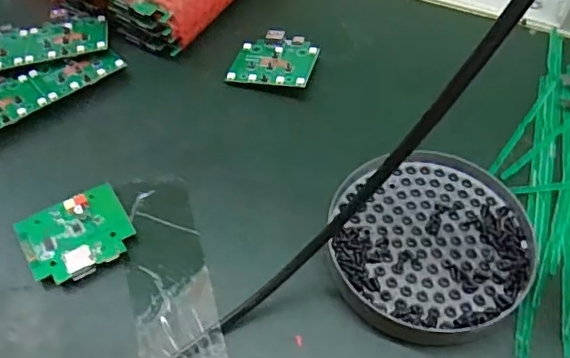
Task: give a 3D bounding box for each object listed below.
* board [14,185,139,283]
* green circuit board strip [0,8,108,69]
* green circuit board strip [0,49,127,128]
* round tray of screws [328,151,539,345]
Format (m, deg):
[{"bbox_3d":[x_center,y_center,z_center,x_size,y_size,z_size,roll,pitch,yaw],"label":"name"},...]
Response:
[{"bbox_3d":[-0.122,0.033,0.340,0.059,0.013,0.052,-27,59,-18],"label":"board"},{"bbox_3d":[-0.191,-0.101,0.430,0.115,0.014,0.054,-8,55,-6],"label":"green circuit board strip"},{"bbox_3d":[-0.175,-0.067,0.404,0.114,0.005,0.052,-32,53,-21],"label":"green circuit board strip"},{"bbox_3d":[0.083,0.036,0.333,0.111,0.016,0.118,0,54,0],"label":"round tray of screws"}]

